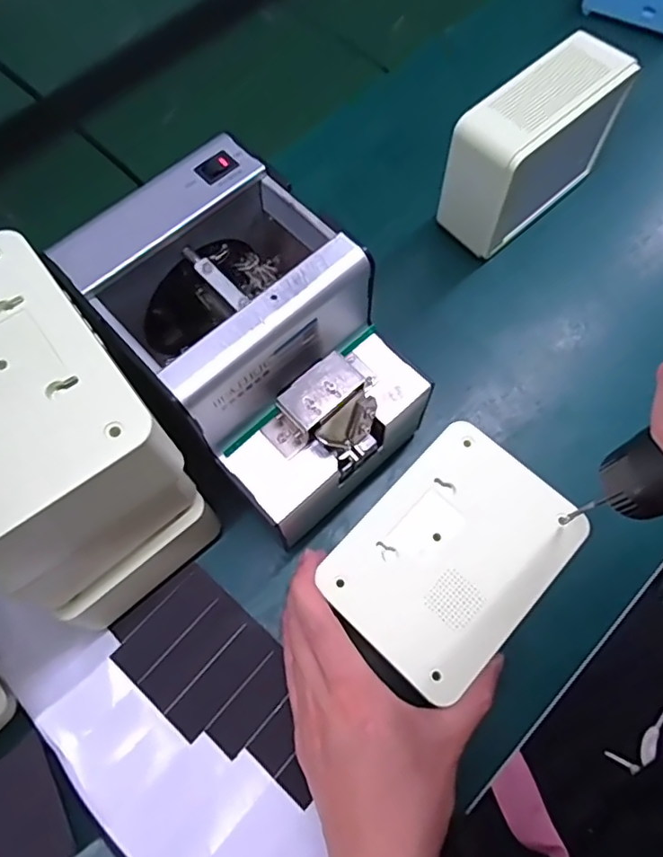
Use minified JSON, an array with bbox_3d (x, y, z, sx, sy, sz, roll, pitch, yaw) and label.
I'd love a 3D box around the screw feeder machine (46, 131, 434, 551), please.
[{"bbox_3d":[-0.041,-0.043,0.356,0.124,0.147,0.177,-40,74,-14],"label":"screw feeder machine"}]

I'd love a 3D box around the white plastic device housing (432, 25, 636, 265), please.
[{"bbox_3d":[0.153,-0.210,0.448,0.140,0.112,0.062,-39,72,-13],"label":"white plastic device housing"}]

